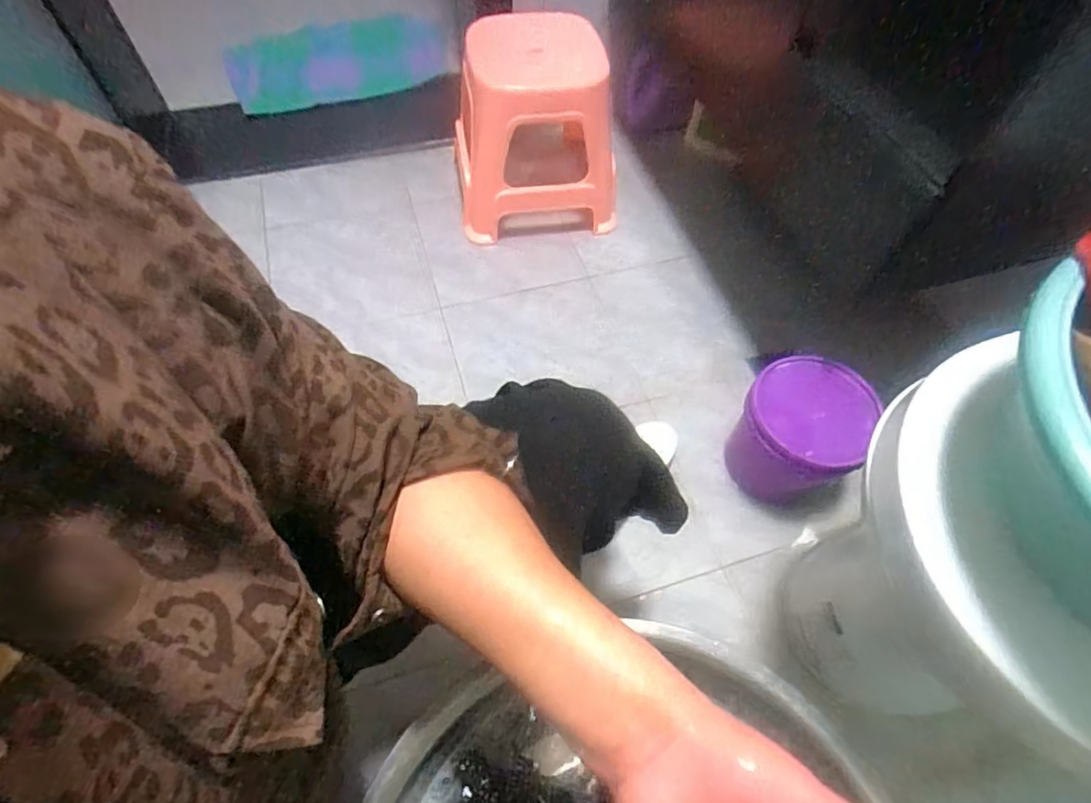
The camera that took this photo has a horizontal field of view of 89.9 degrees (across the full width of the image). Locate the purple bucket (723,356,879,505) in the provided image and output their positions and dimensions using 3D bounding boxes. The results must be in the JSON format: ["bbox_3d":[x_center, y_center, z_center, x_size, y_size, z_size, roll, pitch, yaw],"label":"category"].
[{"bbox_3d":[0.371,0.050,0.836,0.155,0.196,0.162,1,59,-1],"label":"purple bucket"}]

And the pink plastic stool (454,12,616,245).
[{"bbox_3d":[-0.020,-0.509,1.054,0.303,0.344,0.237,-8,59,-6],"label":"pink plastic stool"}]

